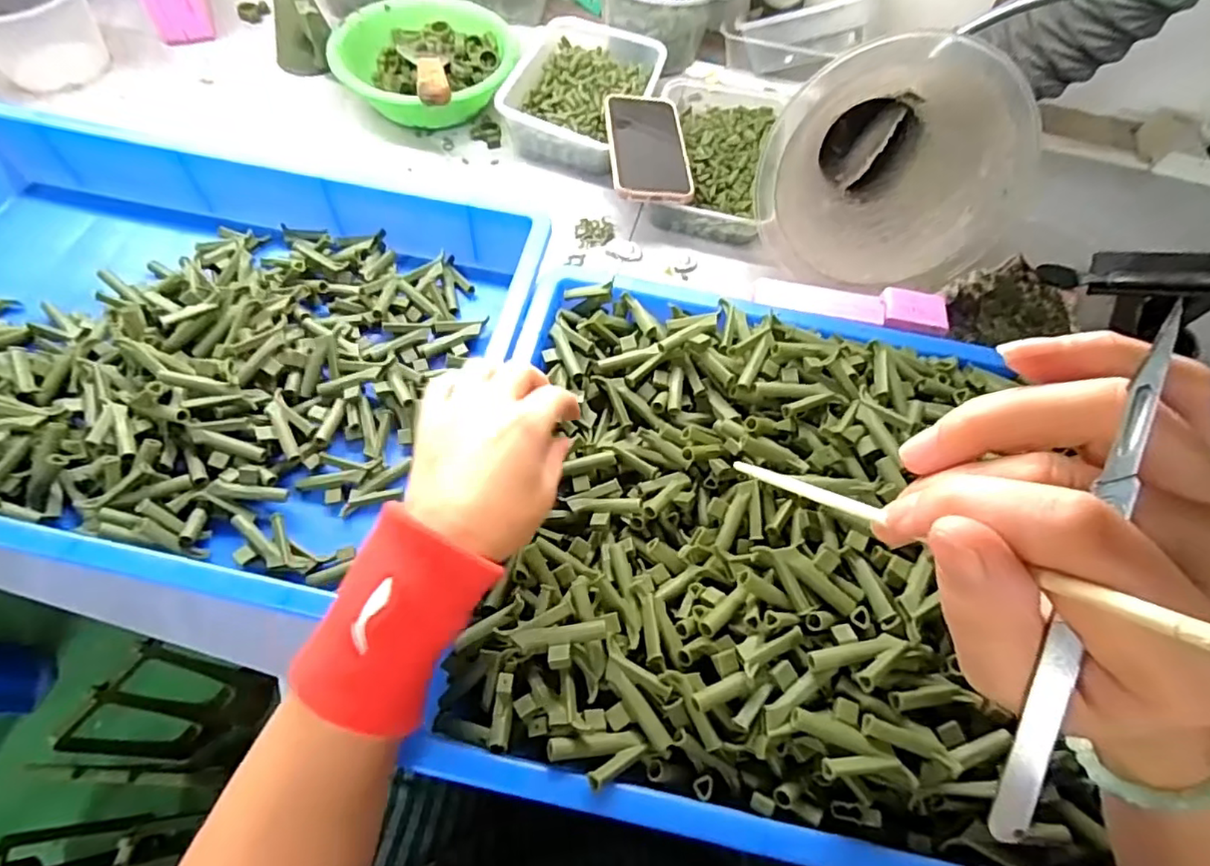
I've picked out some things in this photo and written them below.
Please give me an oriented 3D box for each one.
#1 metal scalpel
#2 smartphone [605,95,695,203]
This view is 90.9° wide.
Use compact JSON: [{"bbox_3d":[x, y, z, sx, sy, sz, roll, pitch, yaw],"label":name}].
[{"bbox_3d":[0.117,0.042,0.147,0.006,0.006,0.141,6,104,1],"label":"metal scalpel"},{"bbox_3d":[0.043,-0.306,0.624,0.082,0.018,0.174,-5,62,-5],"label":"smartphone"}]

